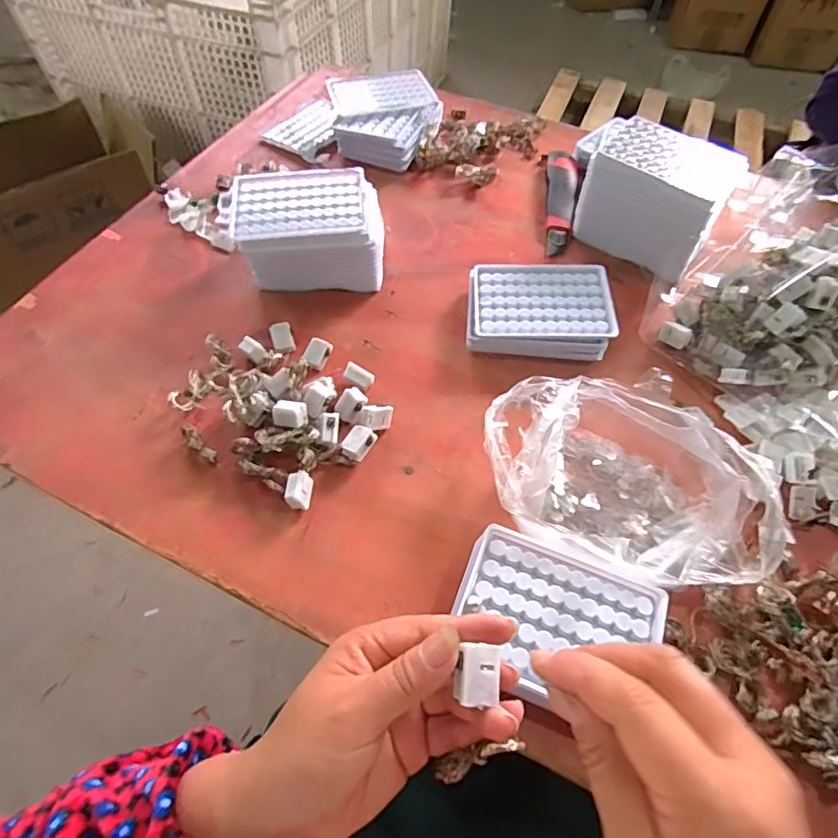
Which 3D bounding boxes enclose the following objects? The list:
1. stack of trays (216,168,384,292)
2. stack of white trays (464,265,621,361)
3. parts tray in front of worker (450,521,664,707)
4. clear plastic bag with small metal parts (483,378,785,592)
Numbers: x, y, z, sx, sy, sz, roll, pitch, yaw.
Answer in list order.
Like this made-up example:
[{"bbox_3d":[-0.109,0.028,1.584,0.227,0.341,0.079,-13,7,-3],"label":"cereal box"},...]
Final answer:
[{"bbox_3d":[-0.112,-0.191,0.545,0.149,0.074,0.105,-2,58,-3],"label":"stack of trays"},{"bbox_3d":[0.117,-0.107,0.523,0.135,0.036,0.098,4,58,1],"label":"stack of white trays"},{"bbox_3d":[0.091,0.143,0.364,0.128,0.033,0.098,21,60,11],"label":"parts tray in front of worker"},{"bbox_3d":[0.165,0.048,0.413,0.222,0.058,0.159,2,58,-1],"label":"clear plastic bag with small metal parts"}]

